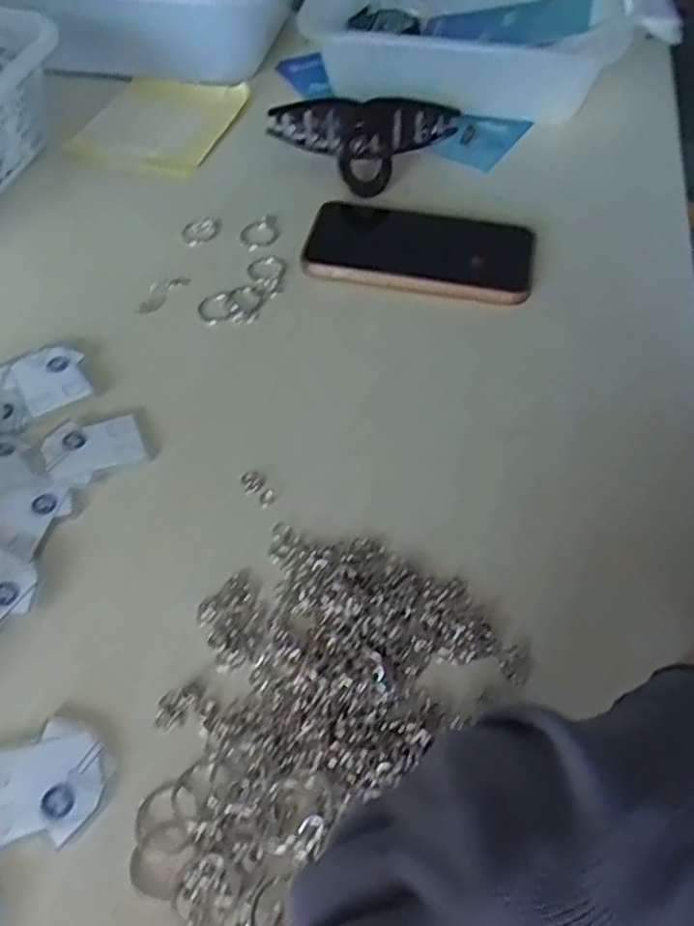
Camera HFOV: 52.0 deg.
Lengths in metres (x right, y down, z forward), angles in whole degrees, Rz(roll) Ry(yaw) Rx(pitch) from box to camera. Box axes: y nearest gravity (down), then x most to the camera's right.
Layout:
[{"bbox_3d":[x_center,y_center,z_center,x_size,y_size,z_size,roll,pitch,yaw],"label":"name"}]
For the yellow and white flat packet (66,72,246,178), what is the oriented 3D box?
[{"bbox_3d":[-0.151,-0.285,0.592,0.118,0.009,0.121,12,59,14],"label":"yellow and white flat packet"}]

